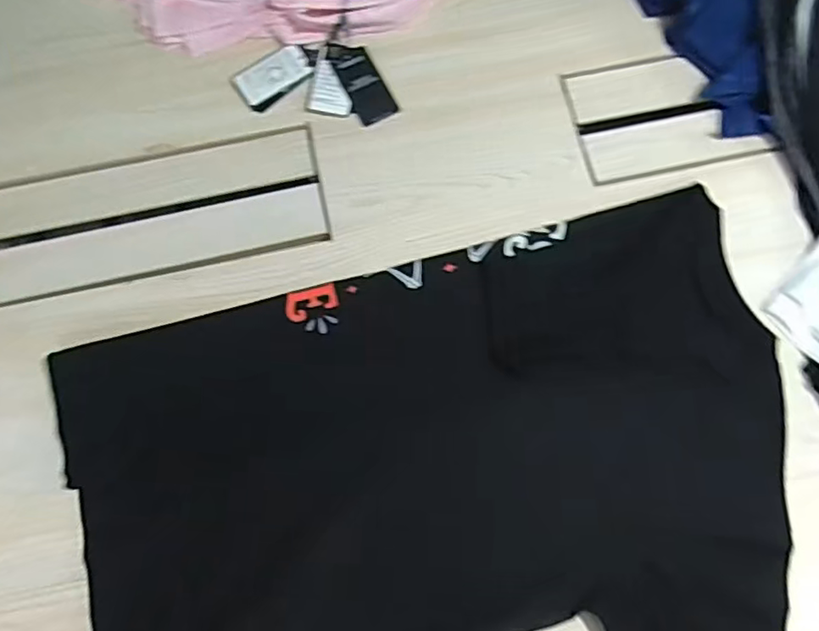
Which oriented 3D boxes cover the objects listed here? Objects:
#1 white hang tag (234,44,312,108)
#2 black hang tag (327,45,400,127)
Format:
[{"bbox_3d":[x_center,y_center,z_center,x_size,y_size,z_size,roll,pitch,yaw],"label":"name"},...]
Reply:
[{"bbox_3d":[-0.164,-0.289,0.718,0.085,0.004,0.051,-34,78,-7],"label":"white hang tag"},{"bbox_3d":[-0.058,-0.281,0.718,0.046,0.004,0.107,-27,85,-6],"label":"black hang tag"}]

